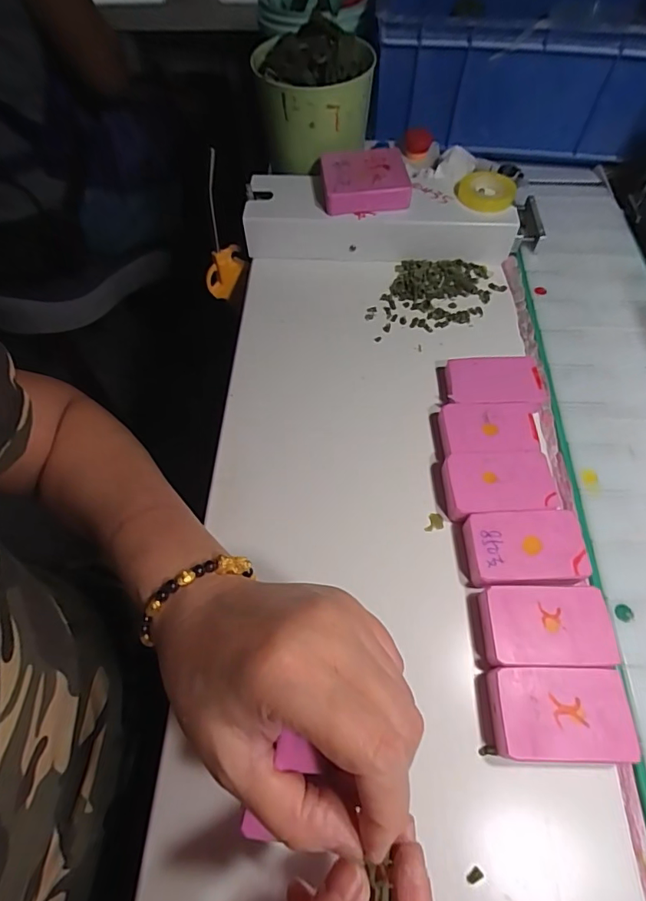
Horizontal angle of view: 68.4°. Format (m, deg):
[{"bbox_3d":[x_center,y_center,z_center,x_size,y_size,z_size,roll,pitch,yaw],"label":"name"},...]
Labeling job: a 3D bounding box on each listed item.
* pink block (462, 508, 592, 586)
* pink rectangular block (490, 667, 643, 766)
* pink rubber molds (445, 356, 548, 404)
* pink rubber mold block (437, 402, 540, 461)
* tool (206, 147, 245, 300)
[{"bbox_3d":[0.131,0.066,0.313,0.073,0.021,0.048,-3,60,-1],"label":"pink block"},{"bbox_3d":[0.130,0.147,0.267,0.072,0.022,0.045,1,61,1],"label":"pink rectangular block"},{"bbox_3d":[0.137,-0.052,0.381,0.076,0.018,0.047,1,61,1],"label":"pink rubber molds"},{"bbox_3d":[0.125,-0.013,0.360,0.074,0.019,0.044,-2,60,0],"label":"pink rubber mold block"},{"bbox_3d":[-0.104,-0.214,0.472,0.024,0.133,0.043,24,63,13],"label":"tool"}]

